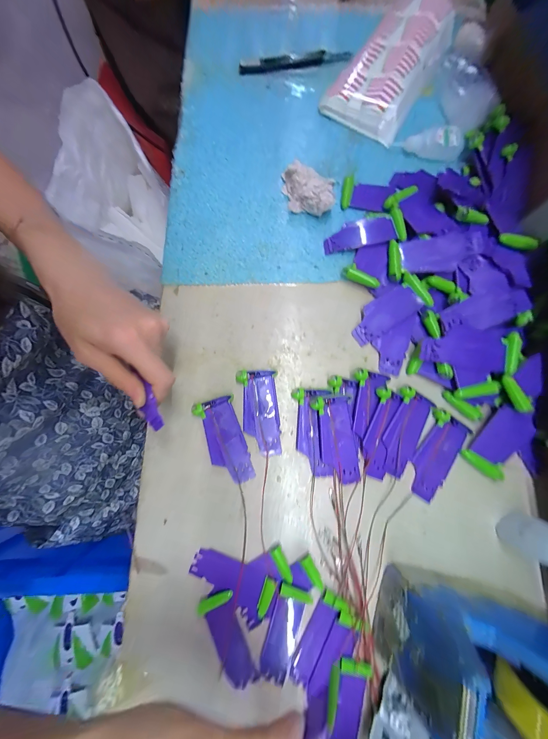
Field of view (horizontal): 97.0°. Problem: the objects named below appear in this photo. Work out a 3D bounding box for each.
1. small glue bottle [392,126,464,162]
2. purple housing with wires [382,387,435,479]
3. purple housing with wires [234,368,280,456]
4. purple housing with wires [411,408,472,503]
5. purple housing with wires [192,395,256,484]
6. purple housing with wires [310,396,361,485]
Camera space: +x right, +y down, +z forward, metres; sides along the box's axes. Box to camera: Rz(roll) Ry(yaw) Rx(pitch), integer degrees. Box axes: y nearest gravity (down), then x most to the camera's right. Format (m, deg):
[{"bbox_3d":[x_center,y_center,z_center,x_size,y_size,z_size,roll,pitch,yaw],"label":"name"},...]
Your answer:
[{"bbox_3d":[0.201,-0.293,0.313,0.081,0.024,0.027,18,80,4],"label":"small glue bottle"},{"bbox_3d":[0.136,0.066,0.252,0.036,0.009,0.087,25,81,5],"label":"purple housing with wires"},{"bbox_3d":[-0.015,0.046,0.258,0.040,0.008,0.088,-3,80,0],"label":"purple housing with wires"},{"bbox_3d":[0.167,0.089,0.250,0.039,0.008,0.087,32,81,6],"label":"purple housing with wires"},{"bbox_3d":[-0.051,0.074,0.251,0.040,0.012,0.087,-17,80,-3],"label":"purple housing with wires"},{"bbox_3d":[0.064,0.072,0.248,0.038,0.018,0.087,-7,80,-1],"label":"purple housing with wires"}]

